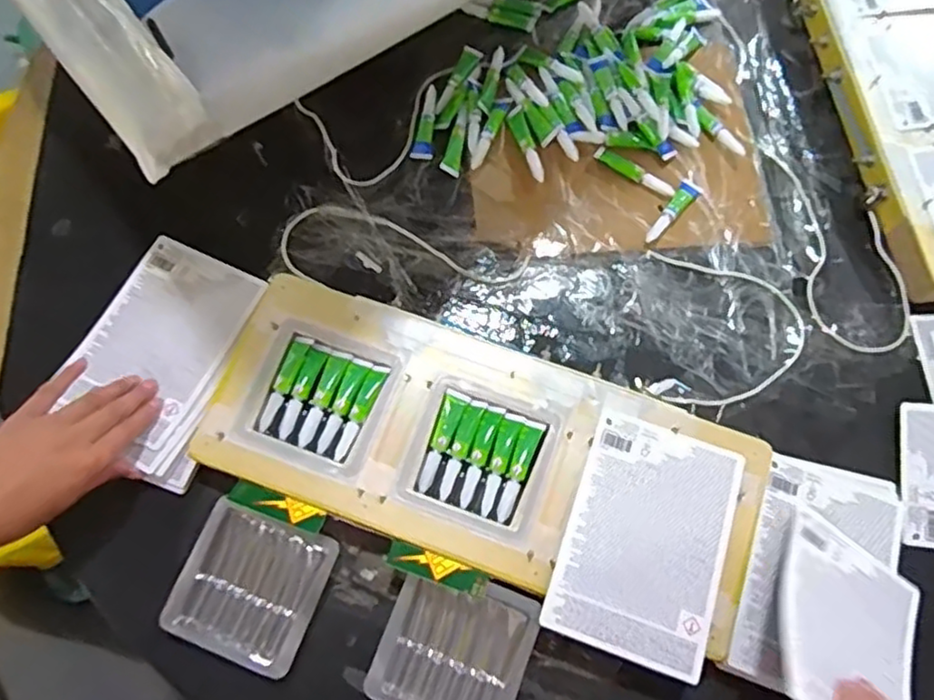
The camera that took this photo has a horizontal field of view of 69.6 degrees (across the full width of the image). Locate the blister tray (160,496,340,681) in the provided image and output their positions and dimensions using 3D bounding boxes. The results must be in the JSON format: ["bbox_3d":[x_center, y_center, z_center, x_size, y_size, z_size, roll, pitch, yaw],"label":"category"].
[{"bbox_3d":[-0.162,0.179,0.509,0.101,0.015,0.103,20,71,7],"label":"blister tray"}]

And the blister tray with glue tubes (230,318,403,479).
[{"bbox_3d":[-0.117,0.037,0.535,0.104,0.011,0.105,19,71,6],"label":"blister tray with glue tubes"}]

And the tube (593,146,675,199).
[{"bbox_3d":[0.158,-0.167,0.631,0.081,0.007,0.015,31,73,10],"label":"tube"}]

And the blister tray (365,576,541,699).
[{"bbox_3d":[-0.008,0.220,0.489,0.102,0.019,0.106,21,71,7],"label":"blister tray"}]

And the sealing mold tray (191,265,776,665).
[{"bbox_3d":[0.012,0.083,0.535,0.424,0.038,0.166,19,71,6],"label":"sealing mold tray"}]

